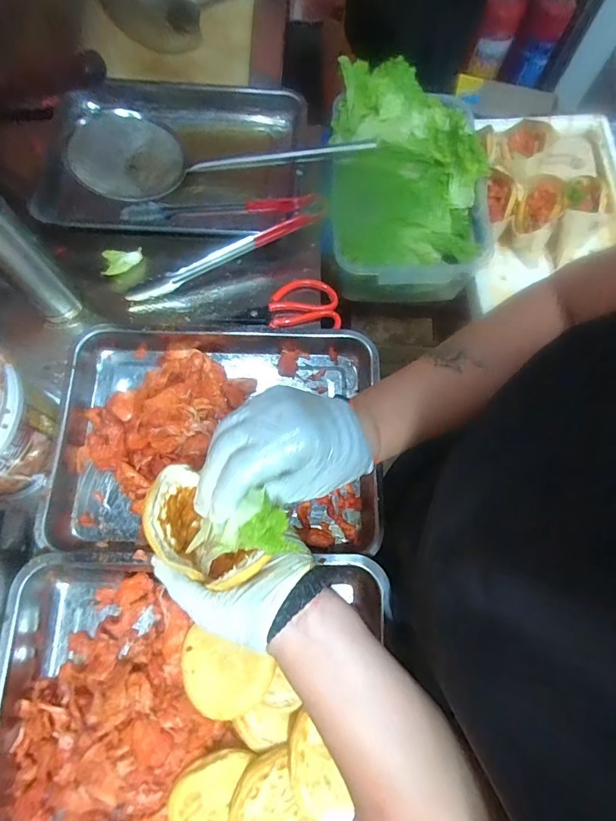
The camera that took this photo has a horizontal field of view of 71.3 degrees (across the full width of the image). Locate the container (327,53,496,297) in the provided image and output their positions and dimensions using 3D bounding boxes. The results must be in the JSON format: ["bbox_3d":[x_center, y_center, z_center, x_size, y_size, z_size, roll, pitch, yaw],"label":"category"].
[{"bbox_3d":[0.167,-0.386,0.741,0.252,0.142,0.376,0,72,-1],"label":"container"}]

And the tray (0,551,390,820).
[{"bbox_3d":[-0.143,0.308,0.442,0.364,0.067,0.291,1,72,-1],"label":"tray"}]

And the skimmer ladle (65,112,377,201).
[{"bbox_3d":[-0.133,-0.405,0.649,0.437,0.054,0.156,-7,73,-3],"label":"skimmer ladle"}]

